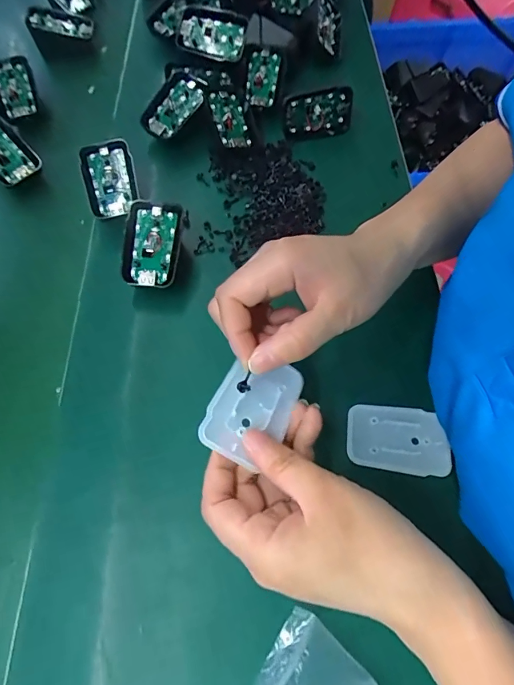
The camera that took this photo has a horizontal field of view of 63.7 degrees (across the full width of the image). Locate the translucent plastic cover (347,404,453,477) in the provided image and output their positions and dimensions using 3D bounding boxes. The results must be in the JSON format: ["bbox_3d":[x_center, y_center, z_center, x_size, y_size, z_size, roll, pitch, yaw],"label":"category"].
[{"bbox_3d":[0.097,0.066,0.286,0.066,0.005,0.044,5,65,3],"label":"translucent plastic cover"}]

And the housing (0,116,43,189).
[{"bbox_3d":[-0.237,-0.178,0.385,0.043,0.012,0.068,-44,90,-10],"label":"housing"}]

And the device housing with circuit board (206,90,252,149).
[{"bbox_3d":[-0.025,-0.215,0.398,0.034,0.006,0.062,-16,82,-26],"label":"device housing with circuit board"}]

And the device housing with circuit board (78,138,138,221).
[{"bbox_3d":[-0.127,-0.141,0.359,0.042,0.009,0.066,-12,86,-12],"label":"device housing with circuit board"}]

